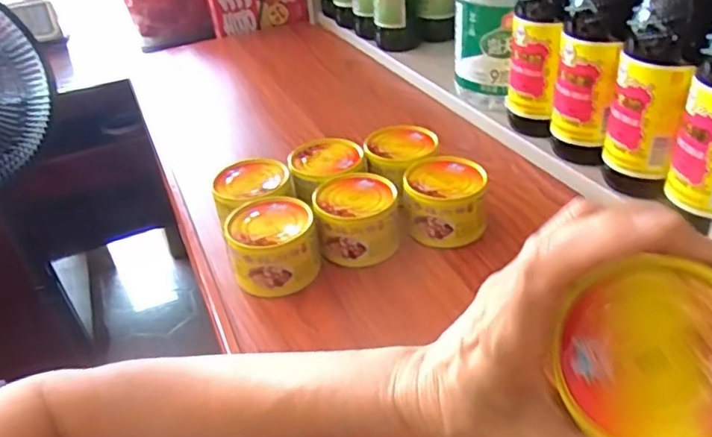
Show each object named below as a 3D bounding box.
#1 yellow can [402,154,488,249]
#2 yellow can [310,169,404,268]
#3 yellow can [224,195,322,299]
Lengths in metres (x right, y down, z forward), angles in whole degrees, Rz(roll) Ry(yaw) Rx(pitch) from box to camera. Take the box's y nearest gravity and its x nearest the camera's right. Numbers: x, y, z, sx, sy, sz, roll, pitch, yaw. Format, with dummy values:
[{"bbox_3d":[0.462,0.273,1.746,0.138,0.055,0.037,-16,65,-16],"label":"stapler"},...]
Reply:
[{"bbox_3d":[0.078,-0.016,0.507,0.069,0.046,0.081,3,35,13],"label":"yellow can"},{"bbox_3d":[0.000,0.000,0.498,0.069,0.050,0.075,-4,34,3],"label":"yellow can"},{"bbox_3d":[-0.068,0.021,0.473,0.069,0.052,0.074,-4,34,3],"label":"yellow can"}]

